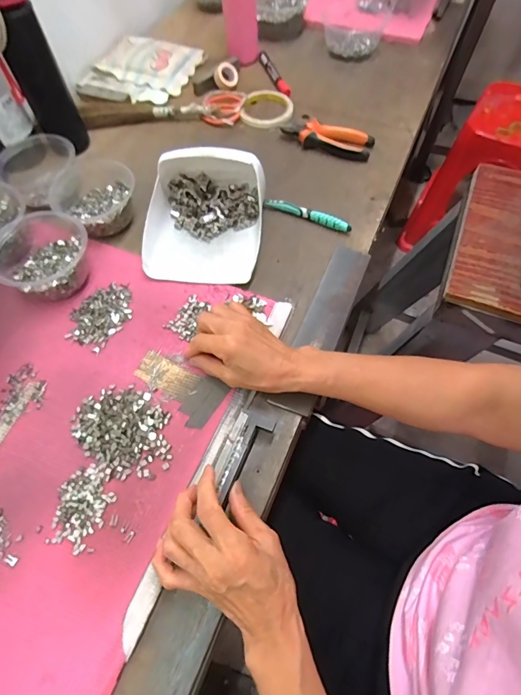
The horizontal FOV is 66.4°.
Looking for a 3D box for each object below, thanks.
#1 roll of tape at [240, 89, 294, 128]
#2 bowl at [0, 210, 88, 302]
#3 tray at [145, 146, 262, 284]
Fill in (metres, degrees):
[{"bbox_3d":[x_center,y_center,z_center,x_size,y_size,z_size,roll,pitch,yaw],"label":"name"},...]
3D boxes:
[{"bbox_3d":[0.012,-0.427,0.707,0.089,0.014,0.099,18,63,5],"label":"roll of tape"},{"bbox_3d":[-0.276,-0.120,0.507,0.114,0.059,0.125,-25,64,-12],"label":"bowl"},{"bbox_3d":[-0.076,-0.182,0.529,0.155,0.083,0.177,6,62,4],"label":"tray"}]

